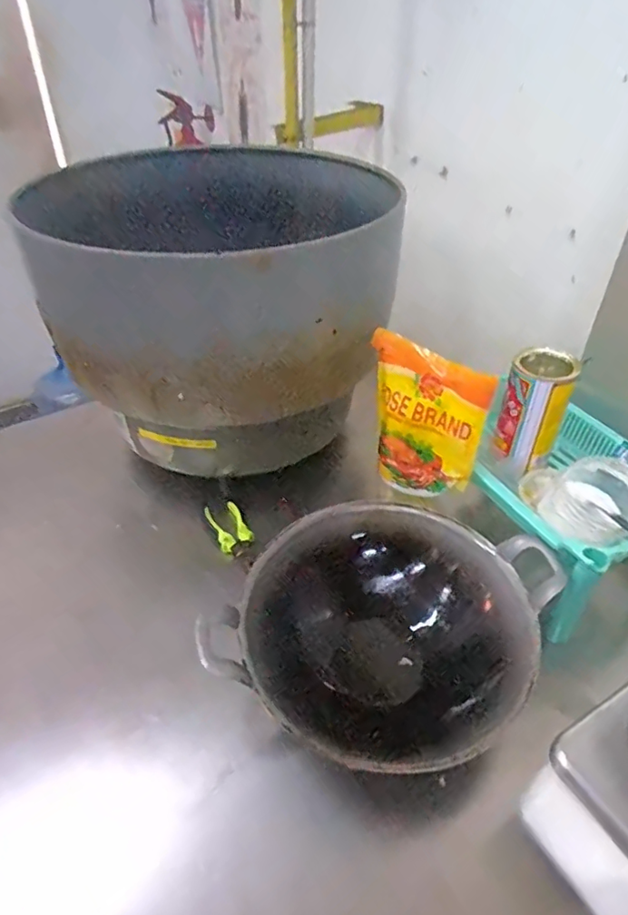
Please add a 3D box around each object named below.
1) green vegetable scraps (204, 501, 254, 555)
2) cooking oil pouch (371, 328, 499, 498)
[{"bbox_3d":[-0.113,0.090,0.736,0.046,0.021,0.079,-17,43,-20],"label":"green vegetable scraps"},{"bbox_3d":[0.118,-0.039,0.630,0.144,0.163,0.056,30,48,31],"label":"cooking oil pouch"}]

